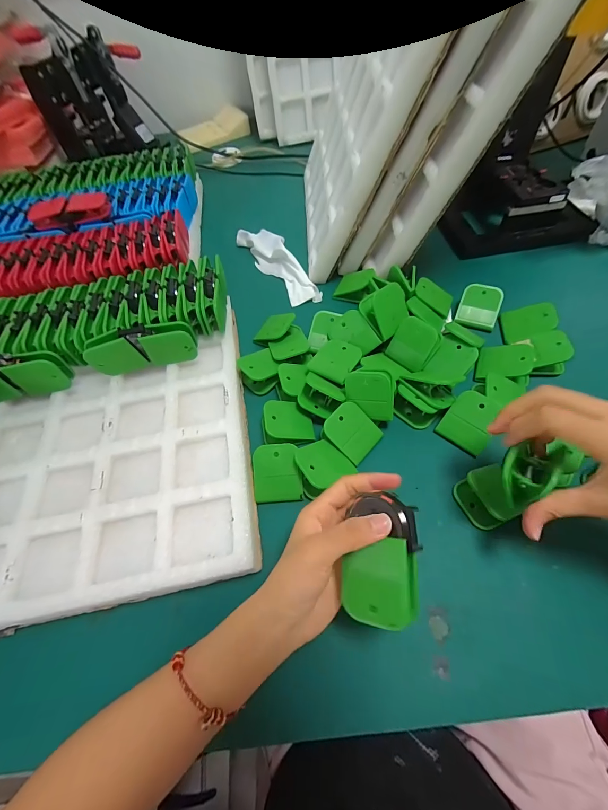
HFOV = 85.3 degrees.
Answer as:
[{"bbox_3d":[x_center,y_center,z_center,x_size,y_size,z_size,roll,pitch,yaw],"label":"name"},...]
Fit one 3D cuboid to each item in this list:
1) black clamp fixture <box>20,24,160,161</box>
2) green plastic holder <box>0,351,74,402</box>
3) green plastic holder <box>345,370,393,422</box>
[{"bbox_3d":[-0.445,-0.639,0.704,0.202,0.174,0.122,-29,59,-11],"label":"black clamp fixture"},{"bbox_3d":[-0.329,-0.033,0.377,0.104,0.059,0.026,-10,58,-2],"label":"green plastic holder"},{"bbox_3d":[0.069,-0.011,0.345,0.047,0.051,0.018,1,21,23],"label":"green plastic holder"}]

